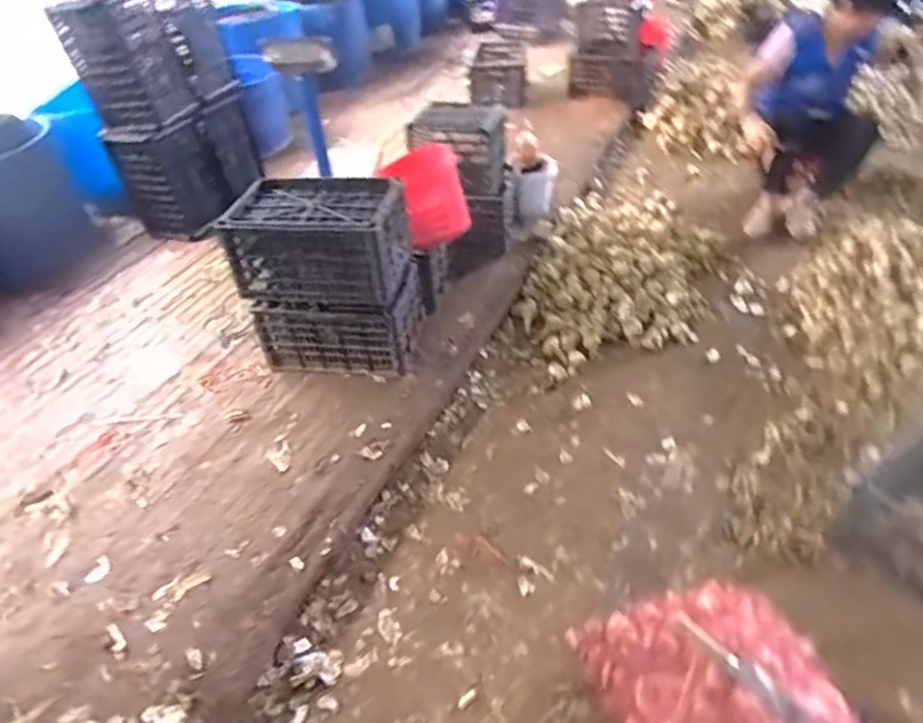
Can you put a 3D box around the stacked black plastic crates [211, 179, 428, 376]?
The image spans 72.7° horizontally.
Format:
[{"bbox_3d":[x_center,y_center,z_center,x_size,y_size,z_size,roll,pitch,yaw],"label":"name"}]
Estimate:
[{"bbox_3d":[-0.361,-0.246,1.760,0.459,0.462,0.302,1,42,5],"label":"stacked black plastic crates"}]

